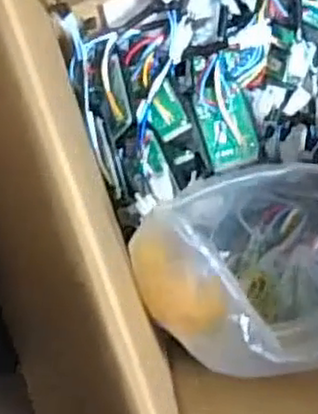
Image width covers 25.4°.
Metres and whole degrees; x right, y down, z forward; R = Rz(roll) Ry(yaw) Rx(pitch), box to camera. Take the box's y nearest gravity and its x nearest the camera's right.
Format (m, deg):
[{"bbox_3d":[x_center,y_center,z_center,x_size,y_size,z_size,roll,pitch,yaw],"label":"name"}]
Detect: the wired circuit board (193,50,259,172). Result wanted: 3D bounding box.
[{"bbox_3d":[0.066,-0.097,0.705,0.051,0.022,0.117,-10,82,-3],"label":"wired circuit board"}]

